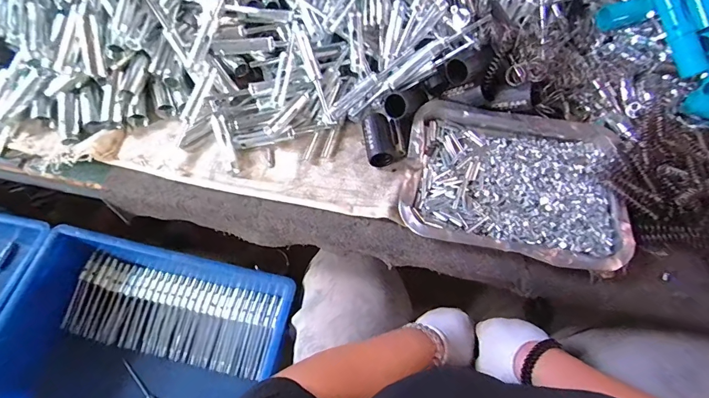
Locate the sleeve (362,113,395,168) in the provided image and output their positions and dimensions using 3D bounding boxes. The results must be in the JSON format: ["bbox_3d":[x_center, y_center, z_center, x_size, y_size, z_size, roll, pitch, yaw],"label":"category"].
[{"bbox_3d":[0.030,-0.074,0.499,0.036,0.032,0.066,-7,65,-5],"label":"sleeve"}]

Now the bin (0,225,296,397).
[{"bbox_3d":[-0.340,0.229,0.610,0.374,0.138,0.285,13,65,4],"label":"bin"}]

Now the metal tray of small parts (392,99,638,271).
[{"bbox_3d":[0.192,-0.023,0.474,0.251,0.022,0.183,11,65,3],"label":"metal tray of small parts"}]

